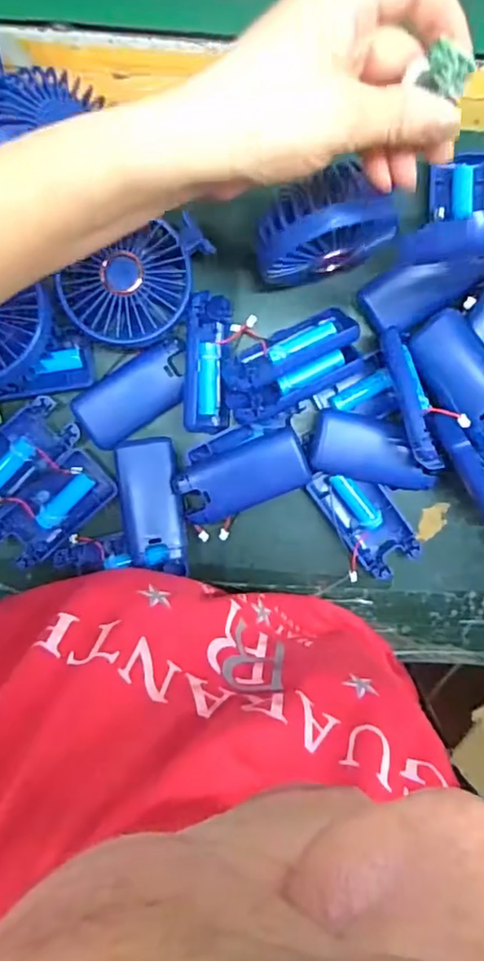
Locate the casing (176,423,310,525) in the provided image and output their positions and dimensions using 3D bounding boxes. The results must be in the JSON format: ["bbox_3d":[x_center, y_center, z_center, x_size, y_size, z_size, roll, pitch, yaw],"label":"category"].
[{"bbox_3d":[0.001,-0.002,0.423,0.092,0.024,0.045,-25,96,1],"label":"casing"}]

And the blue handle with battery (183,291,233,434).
[{"bbox_3d":[-0.024,-0.082,0.413,0.015,0.044,0.092,9,99,38],"label":"blue handle with battery"}]

